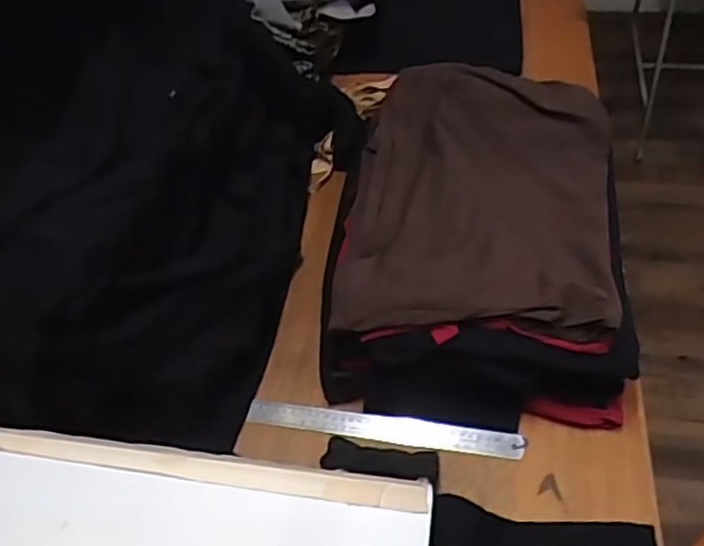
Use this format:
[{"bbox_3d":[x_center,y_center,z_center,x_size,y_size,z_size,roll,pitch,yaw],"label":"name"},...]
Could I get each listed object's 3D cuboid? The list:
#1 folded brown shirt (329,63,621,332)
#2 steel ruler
[{"bbox_3d":[0.169,-0.096,0.882,0.325,0.074,0.470,6,49,11],"label":"folded brown shirt"},{"bbox_3d":[0.036,0.179,0.789,0.316,0.008,0.033,6,72,10],"label":"steel ruler"}]

